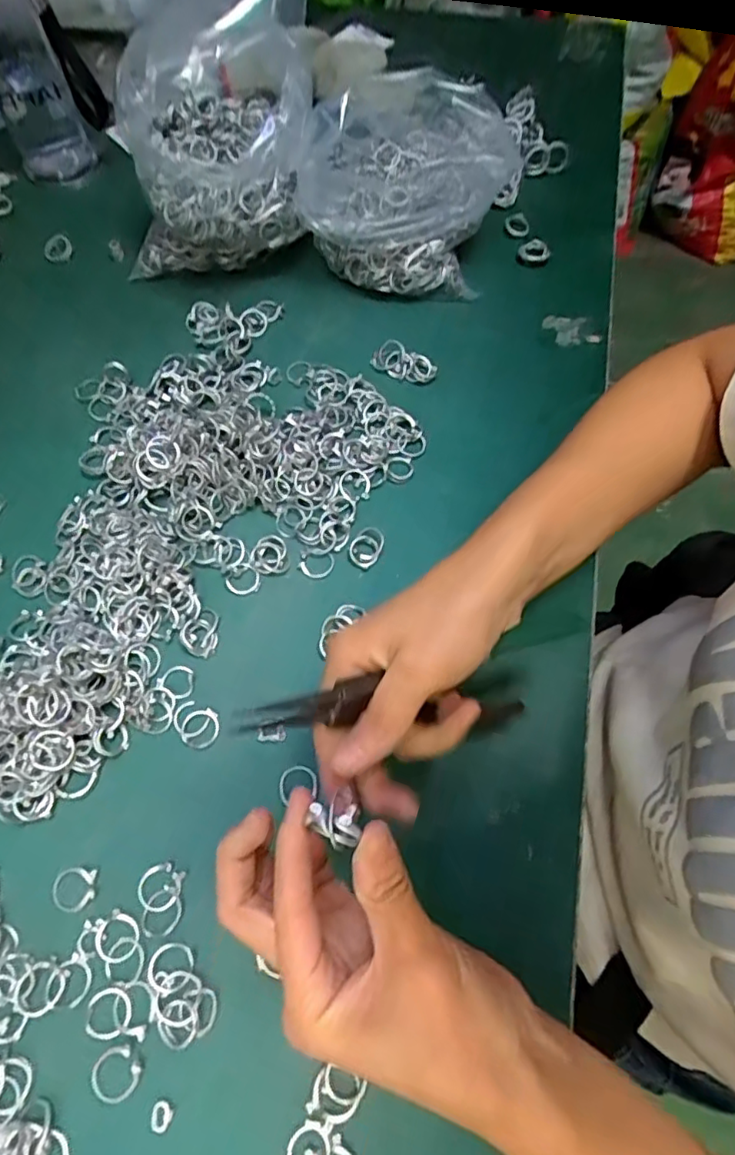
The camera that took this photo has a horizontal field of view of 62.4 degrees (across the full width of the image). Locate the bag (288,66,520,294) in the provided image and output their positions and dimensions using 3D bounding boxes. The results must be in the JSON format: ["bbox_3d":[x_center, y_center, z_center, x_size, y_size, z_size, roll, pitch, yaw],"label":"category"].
[{"bbox_3d":[0.037,-0.316,0.492,0.147,0.110,0.153,23,68,11],"label":"bag"}]

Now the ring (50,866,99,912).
[{"bbox_3d":[-0.154,0.163,0.318,0.022,0.004,0.021,0,65,1],"label":"ring"}]

